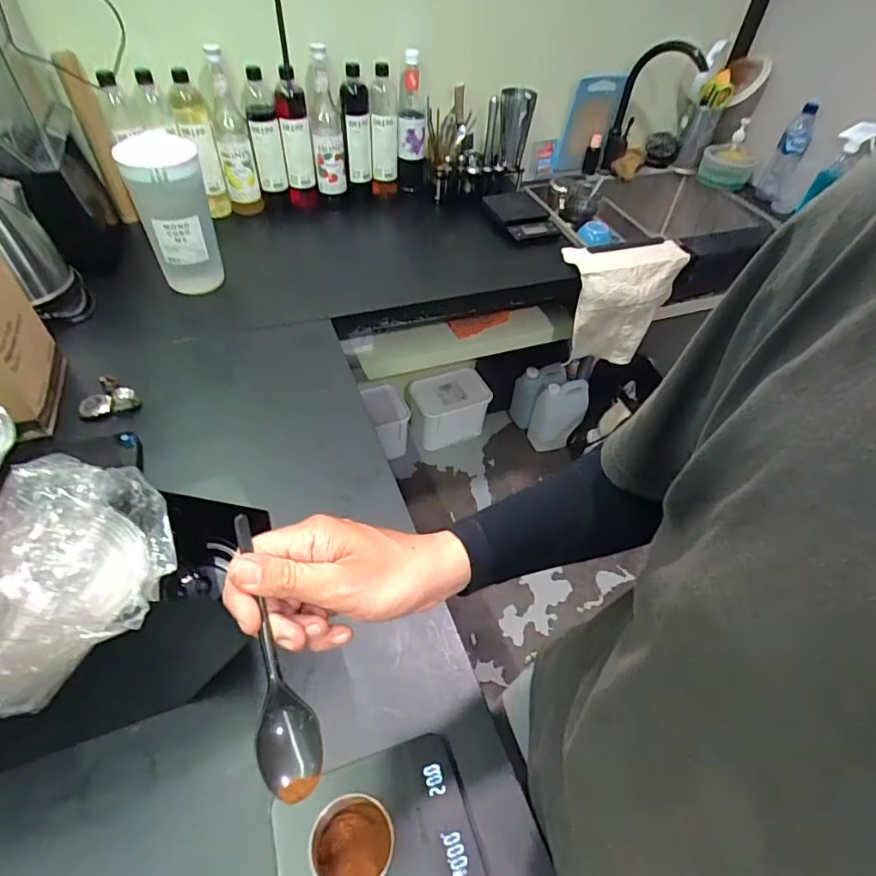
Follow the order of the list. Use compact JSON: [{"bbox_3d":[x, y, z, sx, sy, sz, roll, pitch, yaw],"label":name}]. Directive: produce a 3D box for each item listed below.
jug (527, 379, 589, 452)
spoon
[{"bbox_3d":[0.436,-0.072,1.845,0.174,0.259,0.133,21,49,13],"label":"jug"},{"bbox_3d":[-0.095,0.117,0.279,0.032,0.007,0.150,-13,73,-17],"label":"spoon"}]

